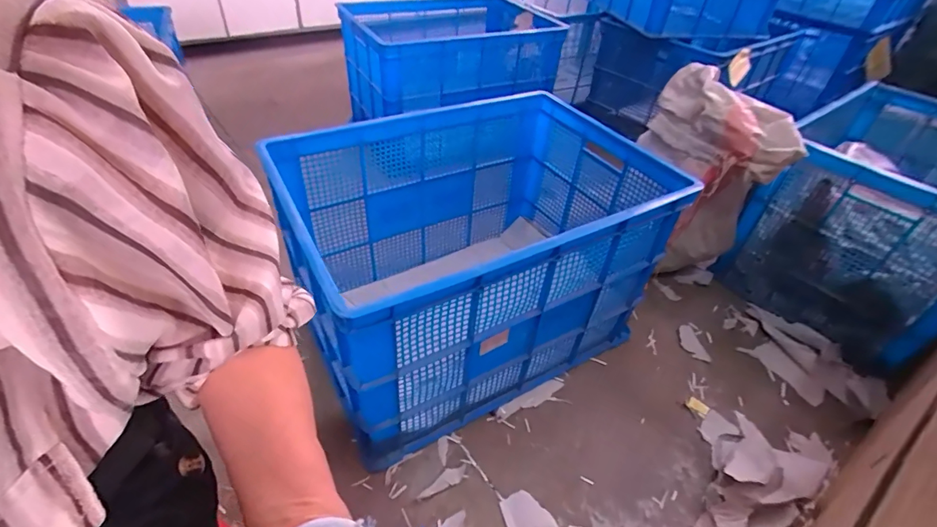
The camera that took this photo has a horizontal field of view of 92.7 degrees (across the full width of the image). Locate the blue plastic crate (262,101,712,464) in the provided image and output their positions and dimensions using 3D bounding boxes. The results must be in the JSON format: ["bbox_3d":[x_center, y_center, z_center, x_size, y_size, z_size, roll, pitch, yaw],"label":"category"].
[{"bbox_3d":[-0.013,-0.034,1.143,0.798,0.517,0.641,-19,47,-25],"label":"blue plastic crate"}]

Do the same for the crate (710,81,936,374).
[{"bbox_3d":[1.320,-0.165,1.436,0.949,0.498,0.580,-26,50,-31],"label":"crate"}]

